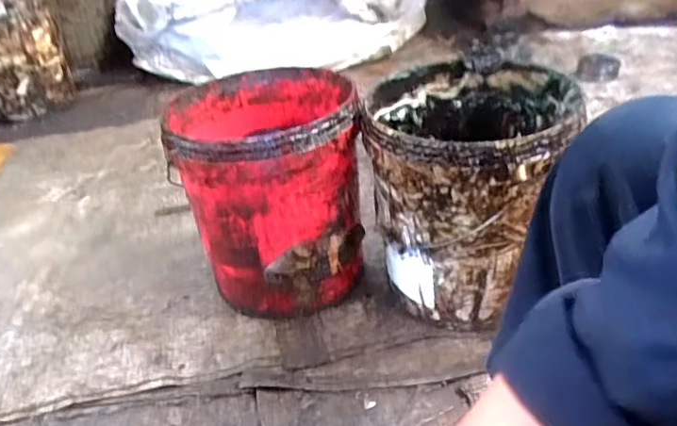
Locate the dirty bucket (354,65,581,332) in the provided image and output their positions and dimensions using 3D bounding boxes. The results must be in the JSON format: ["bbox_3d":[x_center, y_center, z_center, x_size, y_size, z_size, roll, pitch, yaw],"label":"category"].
[{"bbox_3d":[0.196,-0.025,0.867,0.272,0.332,0.283,-5,34,3],"label":"dirty bucket"}]

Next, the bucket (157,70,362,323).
[{"bbox_3d":[-0.110,-0.041,0.947,0.276,0.332,0.318,-10,34,-5],"label":"bucket"}]

